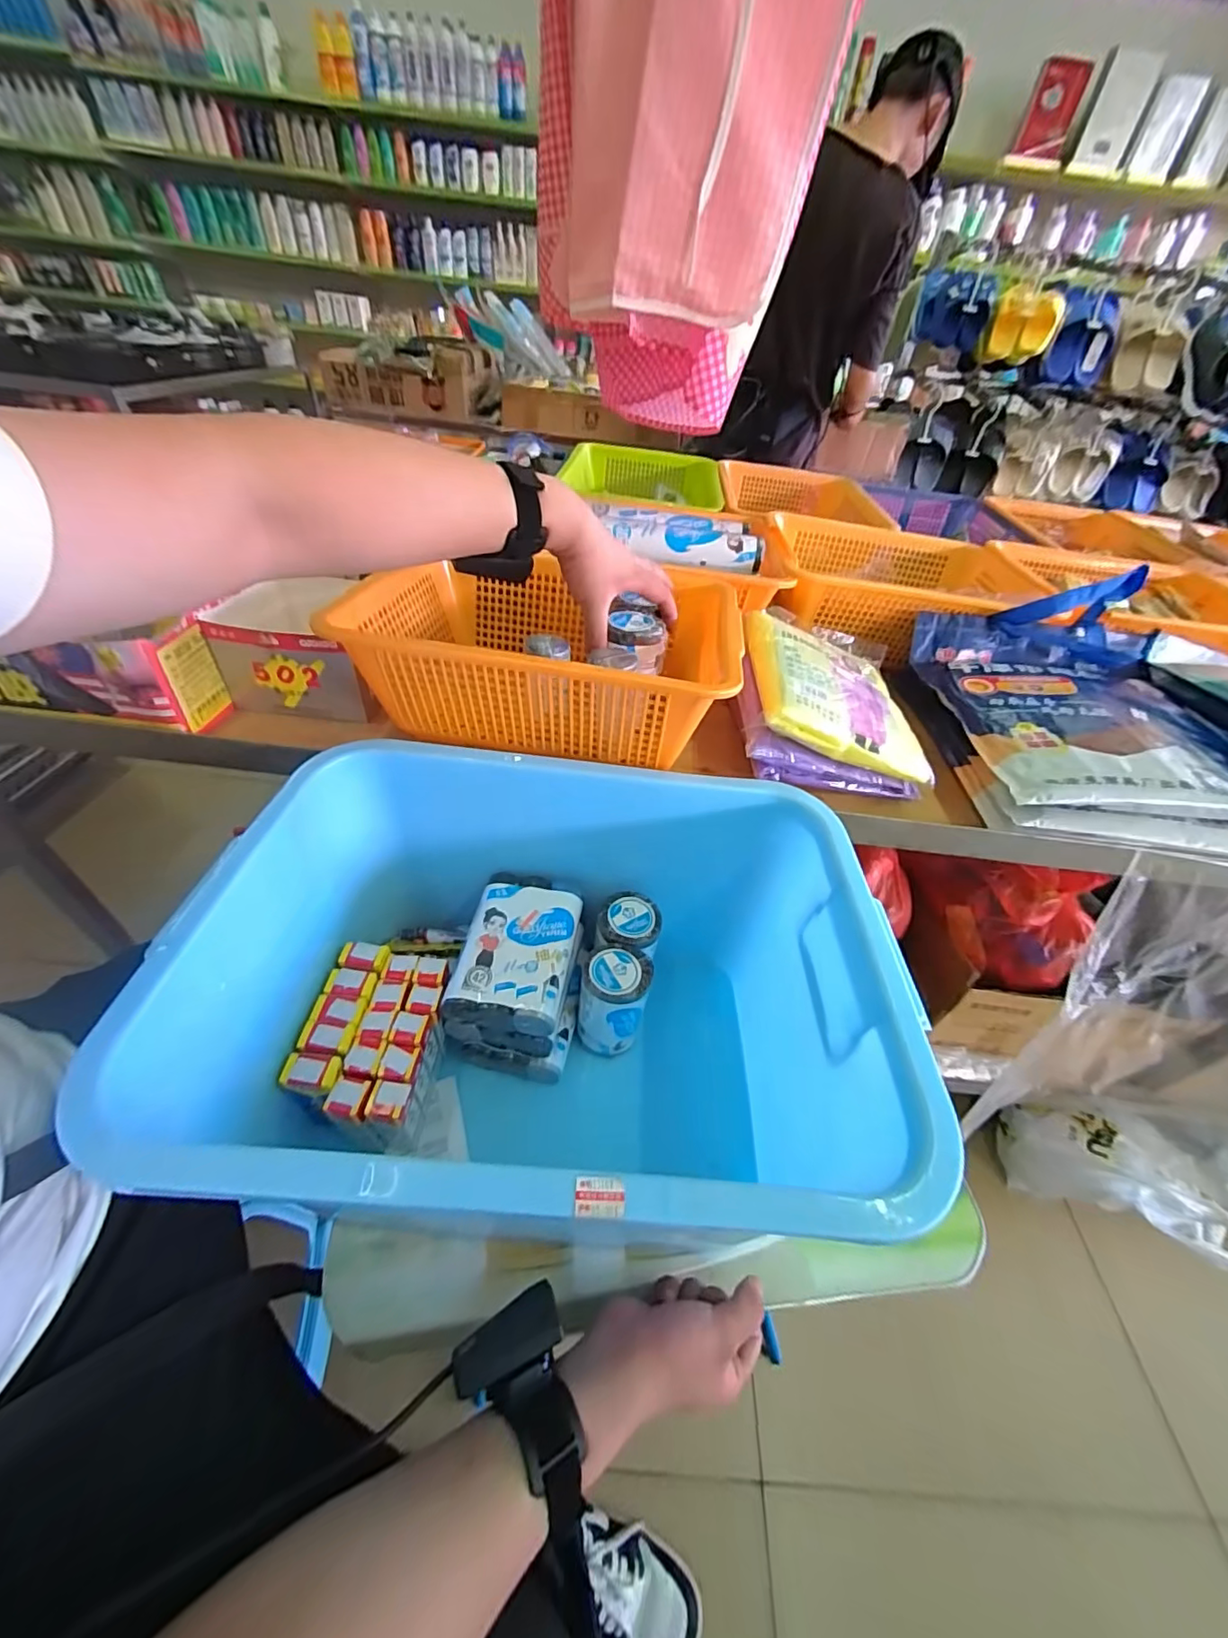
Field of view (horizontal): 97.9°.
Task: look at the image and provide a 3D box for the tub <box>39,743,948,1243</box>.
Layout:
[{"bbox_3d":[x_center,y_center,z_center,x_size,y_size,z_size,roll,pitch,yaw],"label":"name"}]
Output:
[{"bbox_3d":[-0.051,0.169,0.468,0.452,0.298,0.336,5,43,-2],"label":"tub"}]

